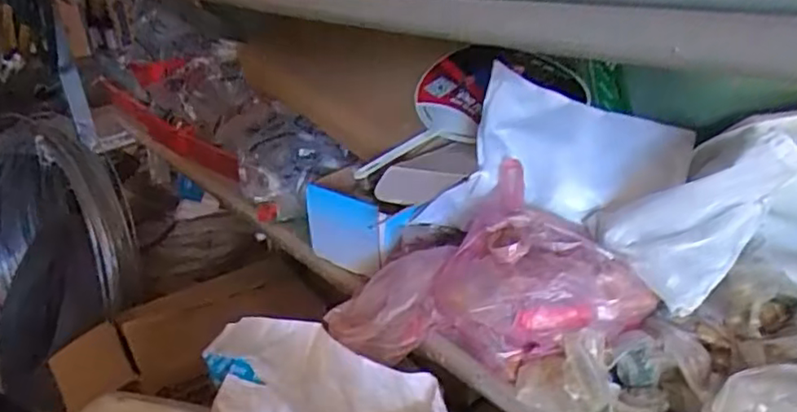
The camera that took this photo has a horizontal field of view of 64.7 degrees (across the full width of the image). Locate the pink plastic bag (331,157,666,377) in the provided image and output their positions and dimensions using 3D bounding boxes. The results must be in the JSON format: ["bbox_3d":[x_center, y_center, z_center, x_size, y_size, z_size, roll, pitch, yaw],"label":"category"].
[{"bbox_3d":[0.077,0.086,0.617,0.297,0.117,0.108,-12,21,20],"label":"pink plastic bag"}]

